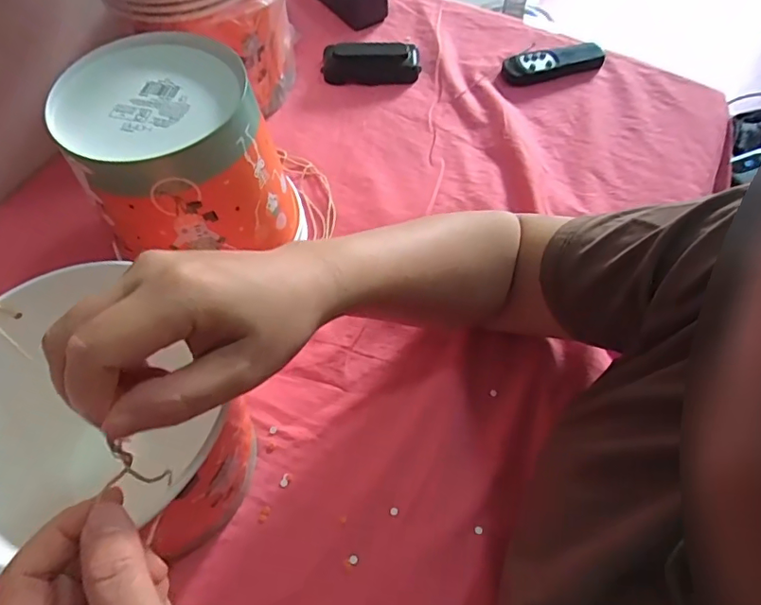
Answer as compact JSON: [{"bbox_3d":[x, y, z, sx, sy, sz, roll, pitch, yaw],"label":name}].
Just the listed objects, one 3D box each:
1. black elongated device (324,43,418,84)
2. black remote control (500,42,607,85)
[{"bbox_3d":[-0.011,-0.266,0.583,0.107,0.026,0.043,0,60,3],"label":"black elongated device"},{"bbox_3d":[0.192,-0.267,0.588,0.119,0.017,0.035,-14,60,-5],"label":"black remote control"}]

